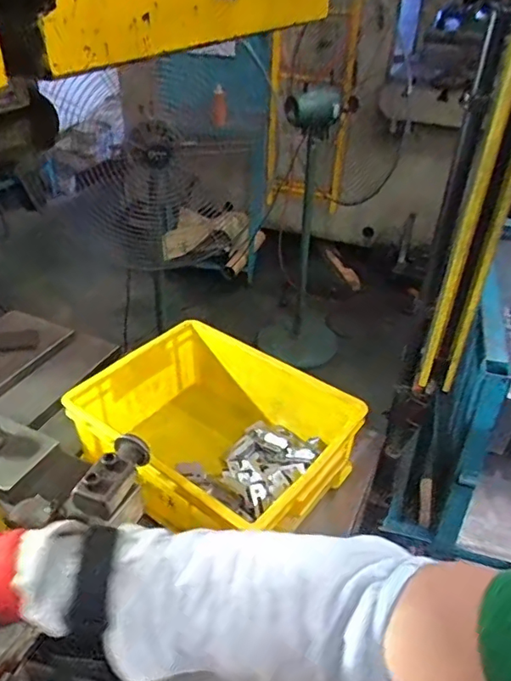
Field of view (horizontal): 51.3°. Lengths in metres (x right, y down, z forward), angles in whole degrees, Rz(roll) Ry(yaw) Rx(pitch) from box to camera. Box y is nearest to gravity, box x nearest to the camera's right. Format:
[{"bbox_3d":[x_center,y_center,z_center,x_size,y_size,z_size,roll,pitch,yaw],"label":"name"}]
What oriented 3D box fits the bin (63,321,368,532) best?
[{"bbox_3d":[-0.052,0.143,0.754,0.343,0.150,0.266,22,40,28],"label":"bin"}]

